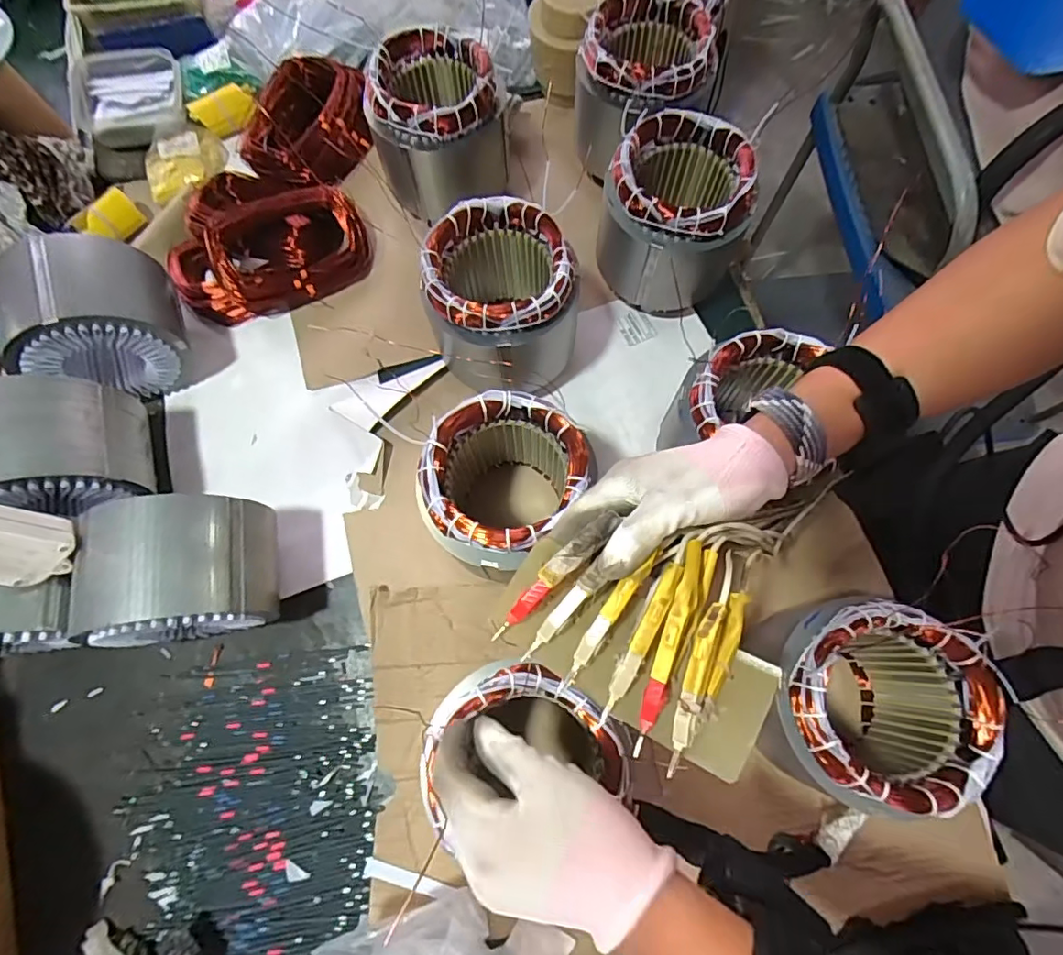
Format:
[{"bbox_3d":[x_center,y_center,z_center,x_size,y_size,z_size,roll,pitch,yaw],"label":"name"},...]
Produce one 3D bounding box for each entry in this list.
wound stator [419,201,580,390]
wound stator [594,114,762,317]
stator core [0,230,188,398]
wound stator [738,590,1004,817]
[{"bbox_3d":[-0.032,-0.177,0.585,0.143,0.169,0.136,0,72,-1],"label":"wound stator"},{"bbox_3d":[0.155,-0.278,0.616,0.141,0.173,0.131,0,72,-1],"label":"wound stator"},{"bbox_3d":[-0.478,-0.170,0.592,0.154,0.149,0.143,-26,74,-9],"label":"stator core"},{"bbox_3d":[0.266,0.181,0.465,0.141,0.169,0.144,3,72,0],"label":"wound stator"}]

